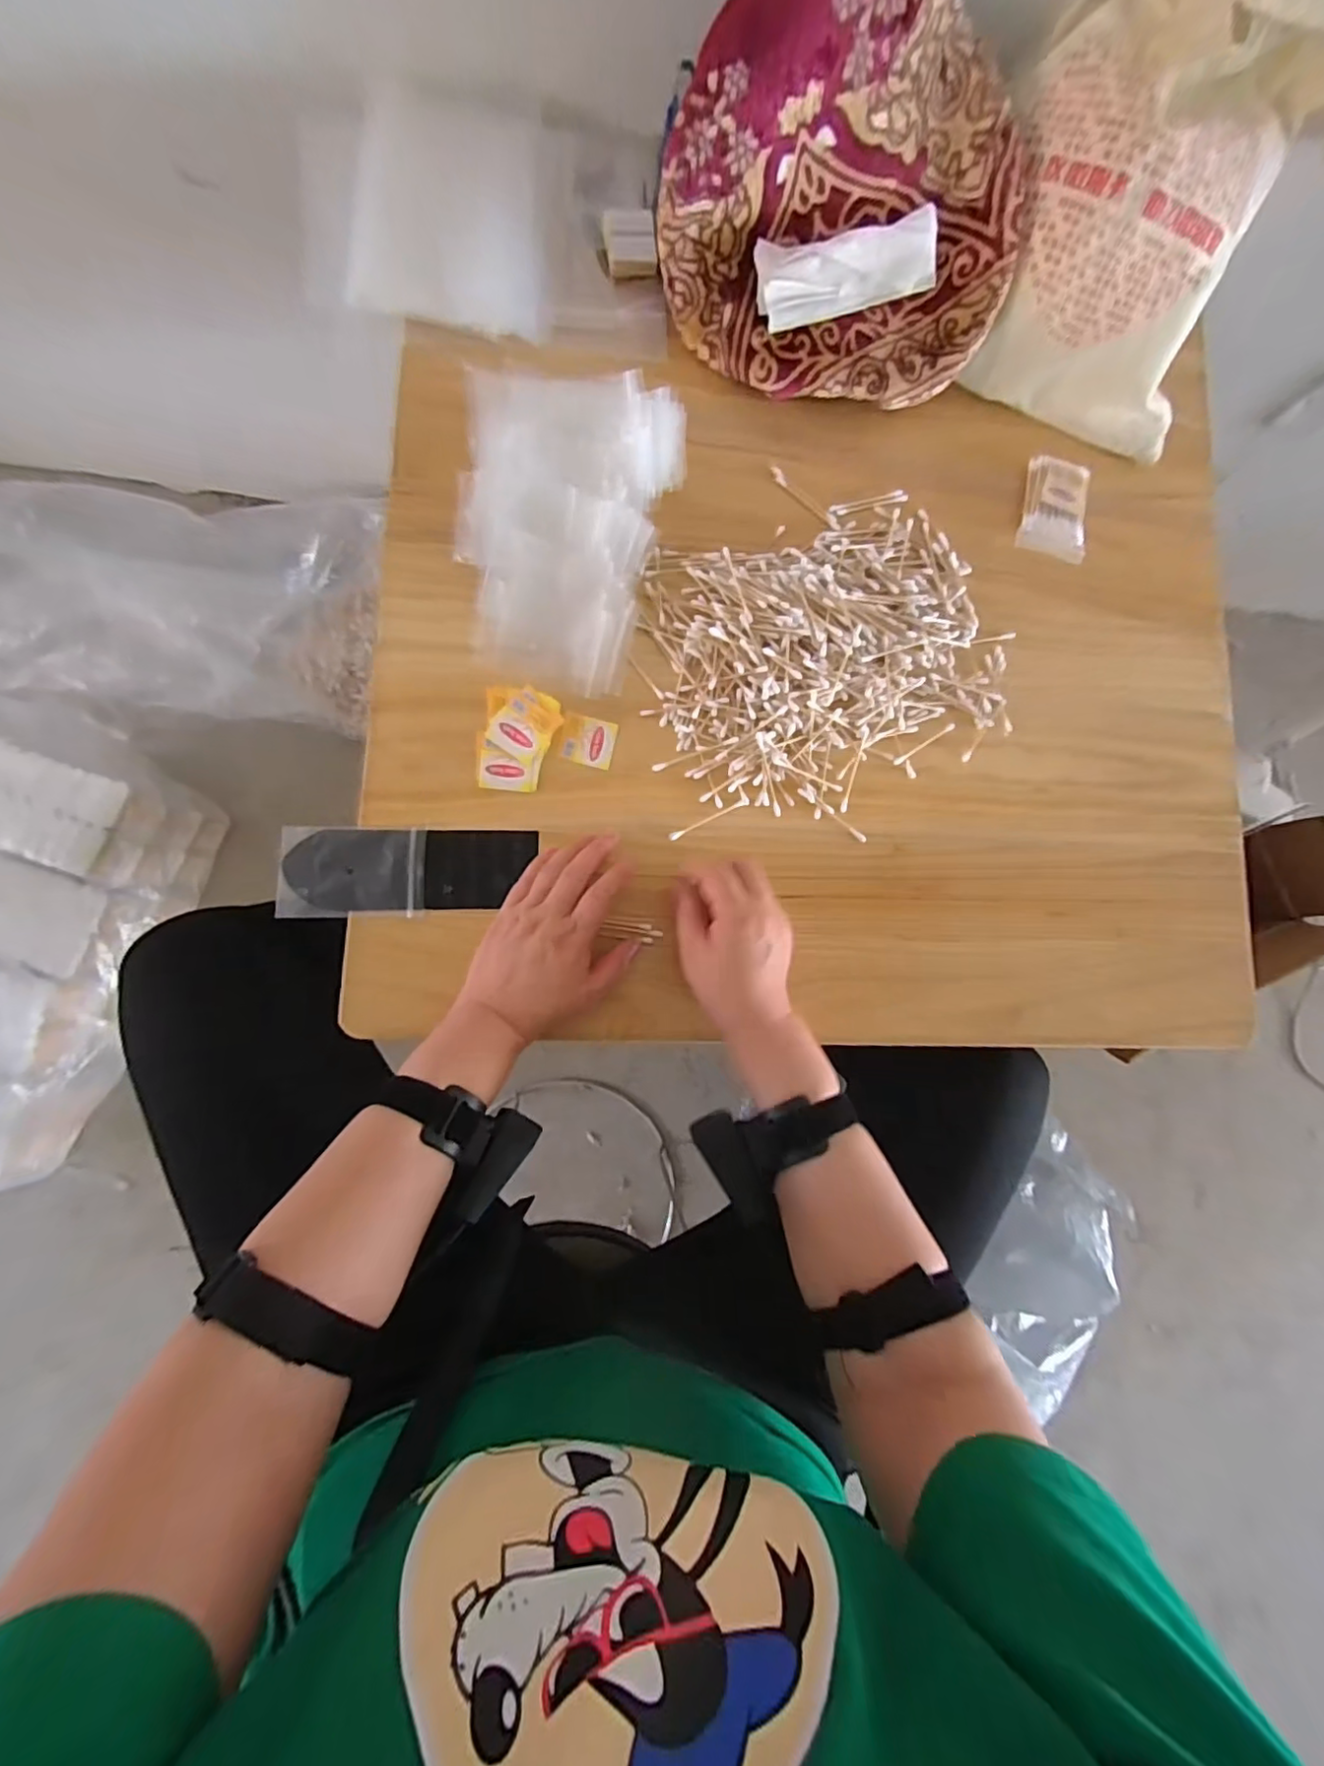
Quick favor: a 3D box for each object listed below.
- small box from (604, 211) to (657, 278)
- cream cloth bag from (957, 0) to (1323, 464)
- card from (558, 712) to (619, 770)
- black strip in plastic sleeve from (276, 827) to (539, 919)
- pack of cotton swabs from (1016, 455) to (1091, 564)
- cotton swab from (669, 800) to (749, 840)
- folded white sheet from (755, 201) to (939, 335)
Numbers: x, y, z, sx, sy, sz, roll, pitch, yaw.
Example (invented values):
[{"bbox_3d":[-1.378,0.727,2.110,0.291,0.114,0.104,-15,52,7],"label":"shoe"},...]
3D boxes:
[{"bbox_3d":[-0.027,-0.560,0.528,0.044,0.012,0.053,-9,85,-8],"label":"small box"},{"bbox_3d":[0.412,-0.552,0.497,0.282,0.201,0.233,20,81,-4],"label":"cream cloth bag"},{"bbox_3d":[-0.059,-0.115,0.486,0.042,0.004,0.038,12,82,-5],"label":"card"},{"bbox_3d":[-0.190,-0.009,0.455,0.180,0.007,0.065,0,80,-8],"label":"black strip in plastic sleeve"},{"bbox_3d":[0.367,-0.350,0.560,0.062,0.012,0.093,12,82,-5],"label":"pack of cotton swabs"},{"bbox_3d":[0.039,-0.052,0.493,0.072,0.004,0.006,-26,87,-9],"label":"cotton swab"},{"bbox_3d":[0.150,-0.497,0.491,0.145,0.052,0.014,-12,47,0],"label":"folded white sheet"}]

